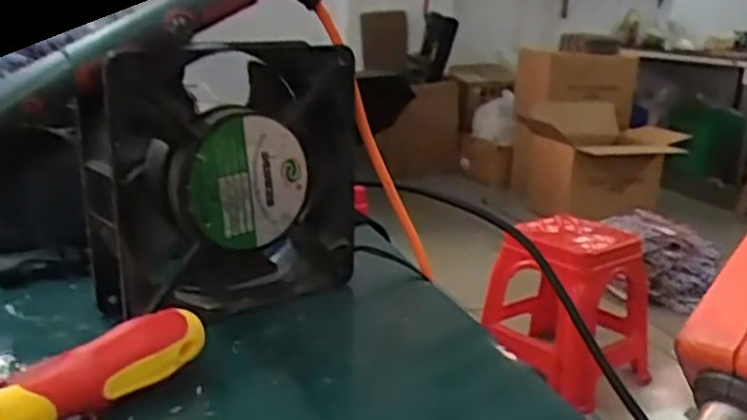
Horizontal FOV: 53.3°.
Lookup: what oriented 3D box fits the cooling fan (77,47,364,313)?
[{"bbox_3d":[-0.063,-0.015,0.341,0.128,0.122,0.034,-9,27,-23],"label":"cooling fan"}]

